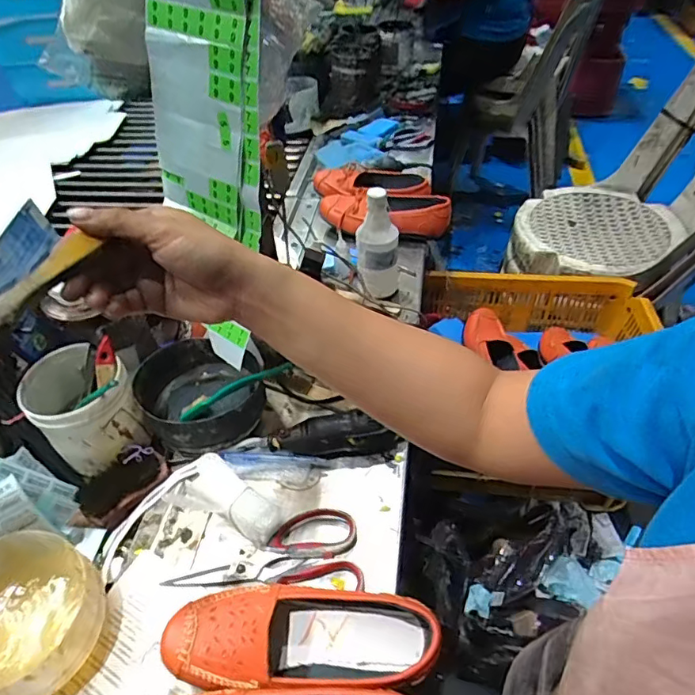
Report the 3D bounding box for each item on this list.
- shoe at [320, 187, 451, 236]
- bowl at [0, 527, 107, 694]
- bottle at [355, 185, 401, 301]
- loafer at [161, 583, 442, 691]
[{"bbox_3d":[0.071,-0.258,1.006,0.251,0.062,0.101,11,46,16],"label":"shoe"},{"bbox_3d":[-0.314,0.264,0.505,0.159,0.072,0.142,10,46,14],"label":"bowl"},{"bbox_3d":[0.048,-0.179,0.830,0.066,0.155,0.077,0,44,5],"label":"bottle"},{"bbox_3d":[-0.041,0.271,0.481,0.237,0.061,0.081,-1,44,4],"label":"loafer"}]

